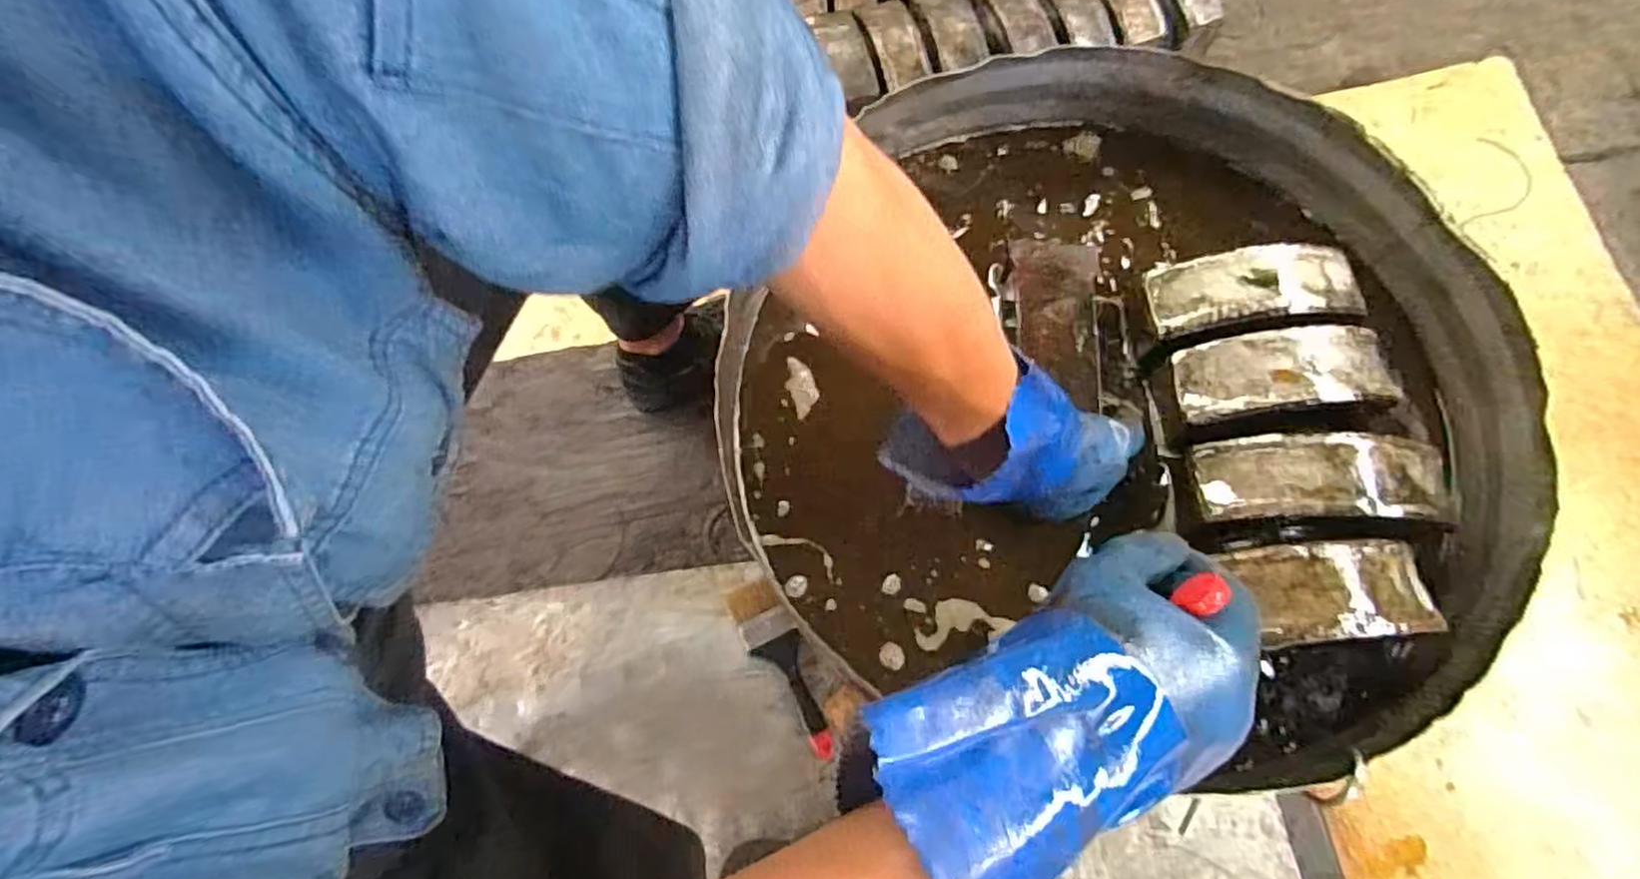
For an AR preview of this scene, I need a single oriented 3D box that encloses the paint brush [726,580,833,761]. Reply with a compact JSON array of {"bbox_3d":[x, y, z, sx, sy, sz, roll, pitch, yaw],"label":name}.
[{"bbox_3d":[-0.037,0.253,0.799,0.056,0.017,0.203,-30,73,-9],"label":"paint brush"}]

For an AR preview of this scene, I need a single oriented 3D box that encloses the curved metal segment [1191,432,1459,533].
[{"bbox_3d":[0.356,0.028,0.496,0.170,0.032,0.063,3,71,2],"label":"curved metal segment"}]

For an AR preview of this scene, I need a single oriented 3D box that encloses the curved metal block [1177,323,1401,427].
[{"bbox_3d":[0.344,-0.049,0.523,0.153,0.023,0.062,-7,71,-1],"label":"curved metal block"}]

